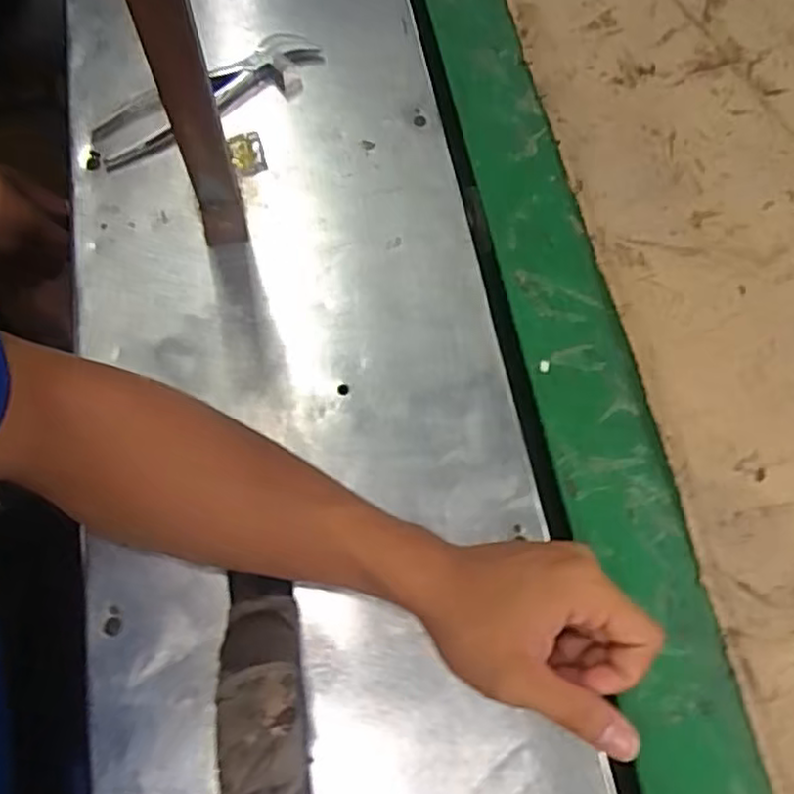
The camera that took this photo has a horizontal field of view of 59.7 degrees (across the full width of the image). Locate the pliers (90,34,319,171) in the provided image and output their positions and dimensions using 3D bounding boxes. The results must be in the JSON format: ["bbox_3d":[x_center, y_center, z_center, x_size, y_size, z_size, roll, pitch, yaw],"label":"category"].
[{"bbox_3d":[-0.154,-0.251,0.569,0.198,0.017,0.060,-27,73,-12],"label":"pliers"}]

